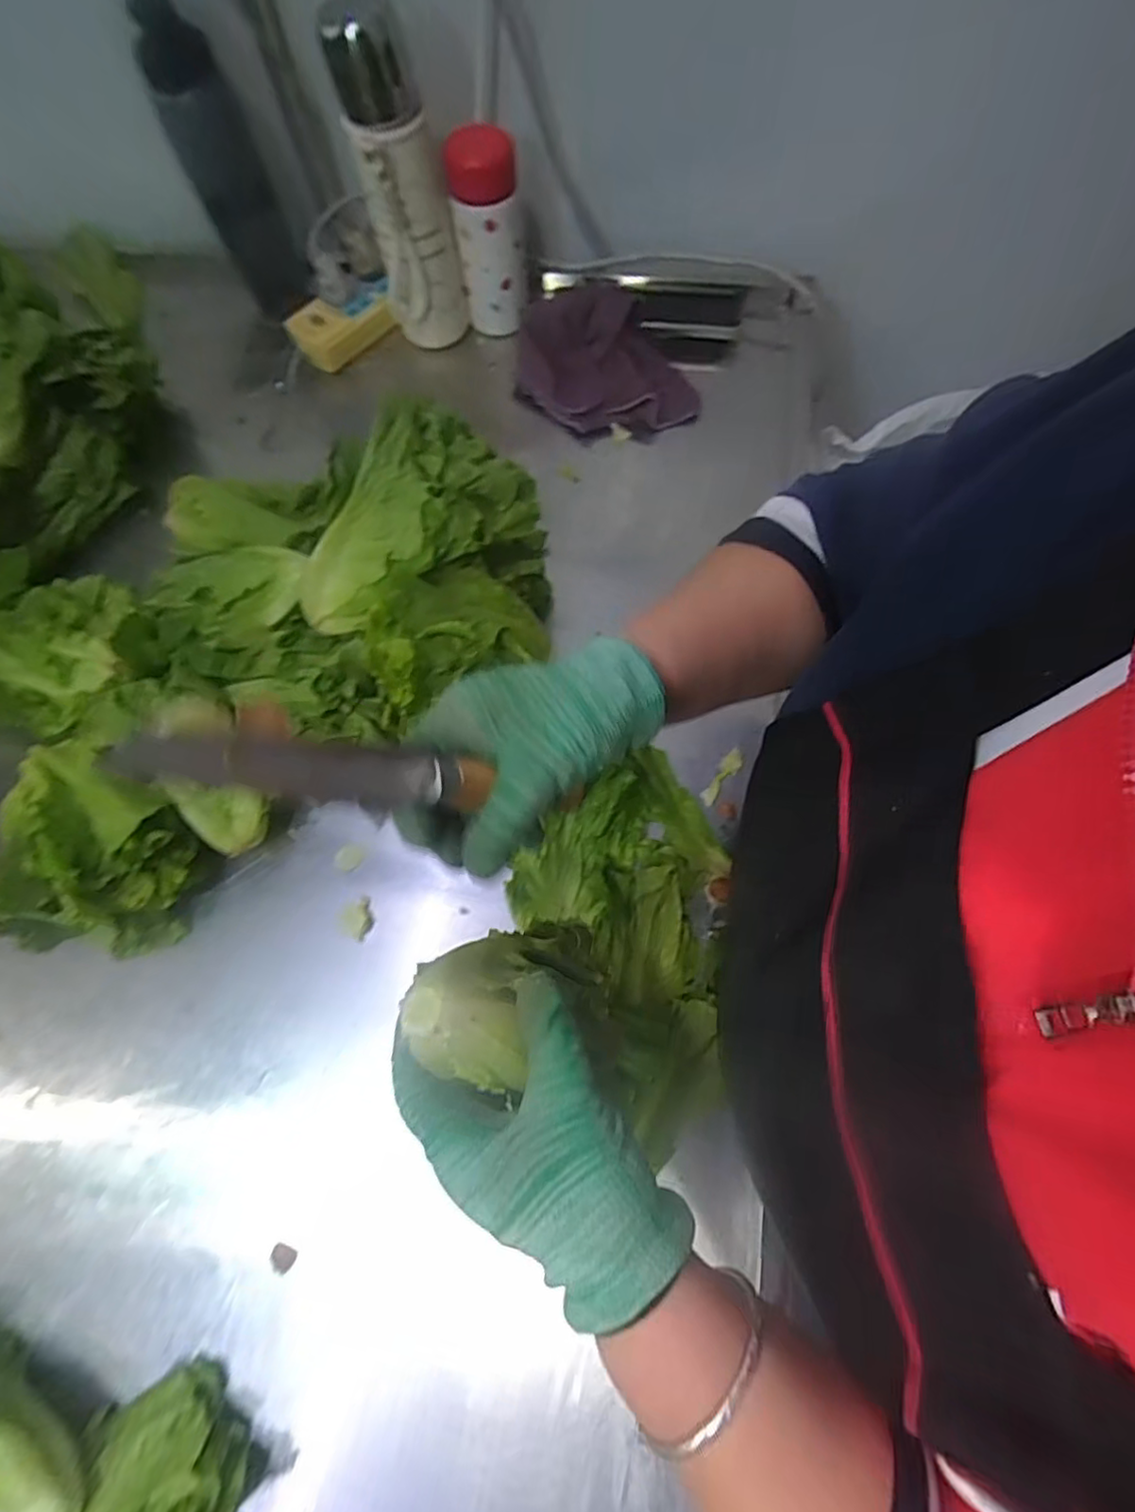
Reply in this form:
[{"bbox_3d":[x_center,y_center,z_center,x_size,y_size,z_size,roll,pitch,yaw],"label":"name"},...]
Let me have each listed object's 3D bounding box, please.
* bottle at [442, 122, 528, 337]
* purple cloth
[{"bbox_3d":[-0.077,-0.514,0.630,0.065,0.157,0.056,-5,69,1],"label":"bottle"},{"bbox_3d":[0.030,-0.386,0.645,0.145,0.031,0.170,-29,87,0],"label":"purple cloth"}]

